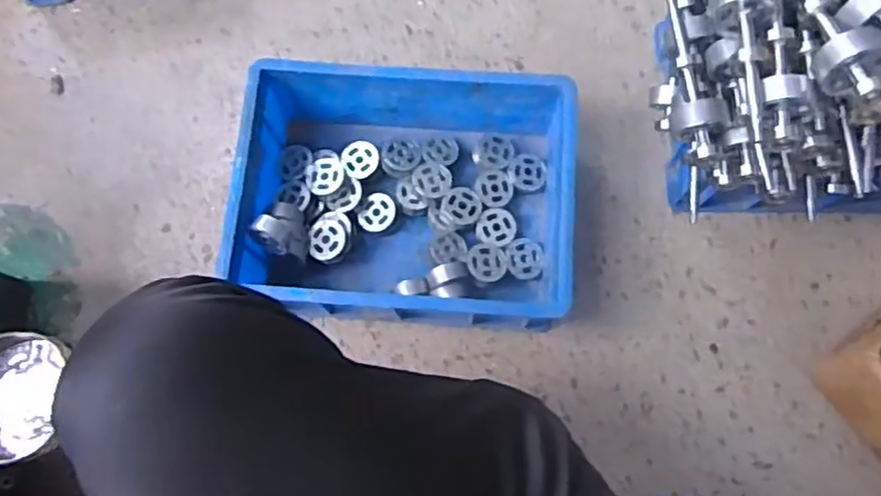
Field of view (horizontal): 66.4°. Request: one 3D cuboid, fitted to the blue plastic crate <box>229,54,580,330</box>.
[{"bbox_3d":[-0.044,-0.060,0.859,0.390,0.162,0.290,3,76,2],"label":"blue plastic crate"}]

